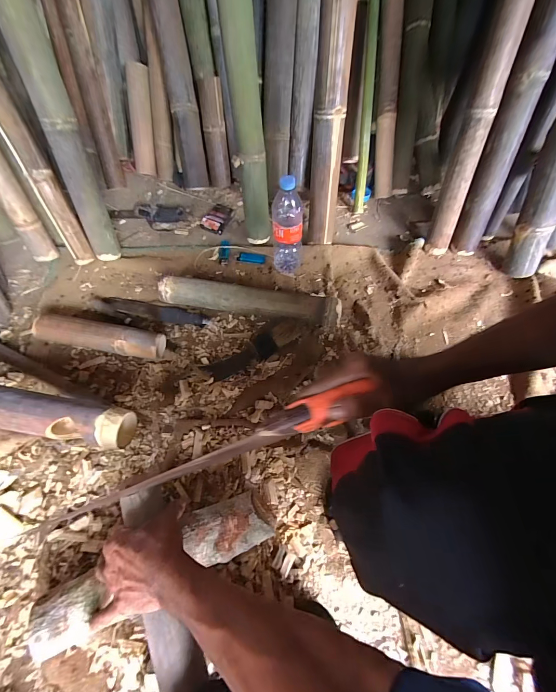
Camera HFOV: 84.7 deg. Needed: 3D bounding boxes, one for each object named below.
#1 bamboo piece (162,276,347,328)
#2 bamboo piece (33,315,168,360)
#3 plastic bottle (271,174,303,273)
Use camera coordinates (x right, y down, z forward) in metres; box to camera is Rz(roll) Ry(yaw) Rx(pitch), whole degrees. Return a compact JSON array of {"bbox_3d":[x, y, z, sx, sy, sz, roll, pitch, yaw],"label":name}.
[{"bbox_3d":[-0.064,-0.105,0.707,0.409,0.068,0.055,9,61,2],"label":"bamboo piece"},{"bbox_3d":[-0.369,-0.017,0.645,0.263,0.060,0.055,10,61,2],"label":"bamboo piece"},{"bbox_3d":[0.023,-0.279,0.710,0.074,0.231,0.082,5,61,0],"label":"plastic bottle"}]

